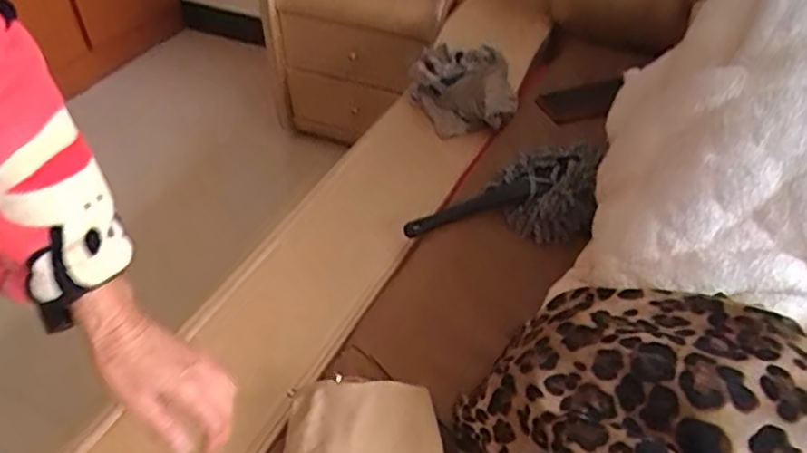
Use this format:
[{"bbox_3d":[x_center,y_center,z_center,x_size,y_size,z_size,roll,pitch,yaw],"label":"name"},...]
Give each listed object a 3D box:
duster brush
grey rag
[{"bbox_3d":[0.147,-0.037,0.937,0.313,0.084,0.134,-7,29,43],"label":"duster brush"},{"bbox_3d":[0.098,-0.238,1.111,0.134,0.105,0.183,-13,43,-15],"label":"grey rag"}]

